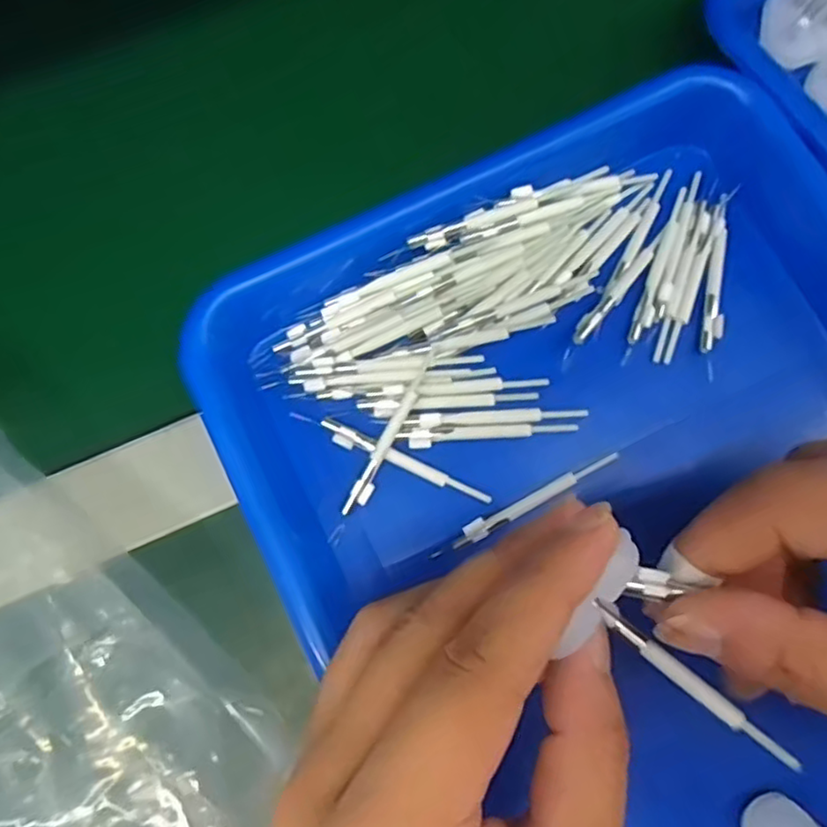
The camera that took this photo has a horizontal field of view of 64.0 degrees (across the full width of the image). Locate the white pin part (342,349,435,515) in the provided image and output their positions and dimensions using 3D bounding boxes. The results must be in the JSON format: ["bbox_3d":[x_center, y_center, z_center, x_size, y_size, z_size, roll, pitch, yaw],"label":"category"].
[{"bbox_3d":[-0.008,0.008,0.248,0.007,0.012,0.066,28,79,6],"label":"white pin part"}]

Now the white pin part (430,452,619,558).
[{"bbox_3d":[0.043,0.034,0.248,0.077,0.004,0.007,-25,79,-5],"label":"white pin part"}]

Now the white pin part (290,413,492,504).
[{"bbox_3d":[-0.008,0.016,0.252,0.081,0.004,0.007,23,79,5],"label":"white pin part"}]

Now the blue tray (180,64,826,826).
[{"bbox_3d":[0.087,0.051,0.245,0.242,0.046,0.334,-26,79,-6],"label":"blue tray"}]

